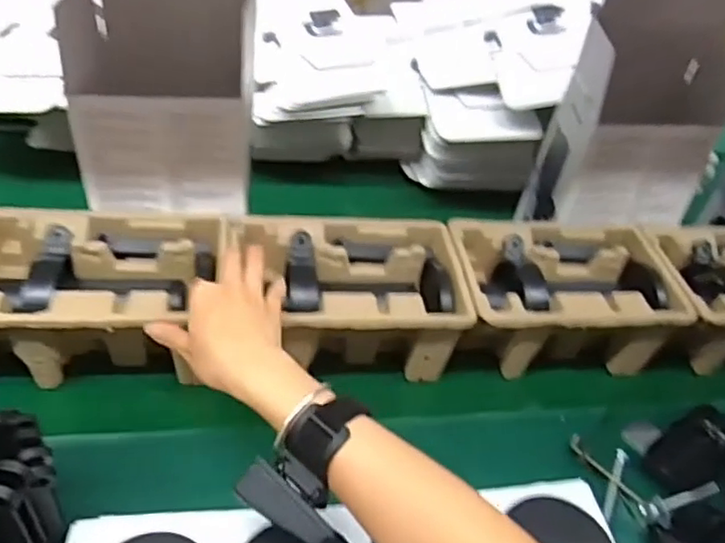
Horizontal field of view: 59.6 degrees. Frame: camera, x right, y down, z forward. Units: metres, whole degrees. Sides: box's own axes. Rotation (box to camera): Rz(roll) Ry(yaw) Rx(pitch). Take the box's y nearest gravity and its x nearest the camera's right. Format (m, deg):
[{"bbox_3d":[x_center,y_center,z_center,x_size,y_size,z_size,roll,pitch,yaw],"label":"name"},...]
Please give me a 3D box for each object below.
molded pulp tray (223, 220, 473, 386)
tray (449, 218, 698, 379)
[{"bbox_3d":[-0.014,0.027,0.638,0.214,0.101,0.144,0,43,-5],"label":"molded pulp tray"},{"bbox_3d":[0.207,0.029,0.676,0.222,0.102,0.147,-1,43,-7],"label":"tray"}]

